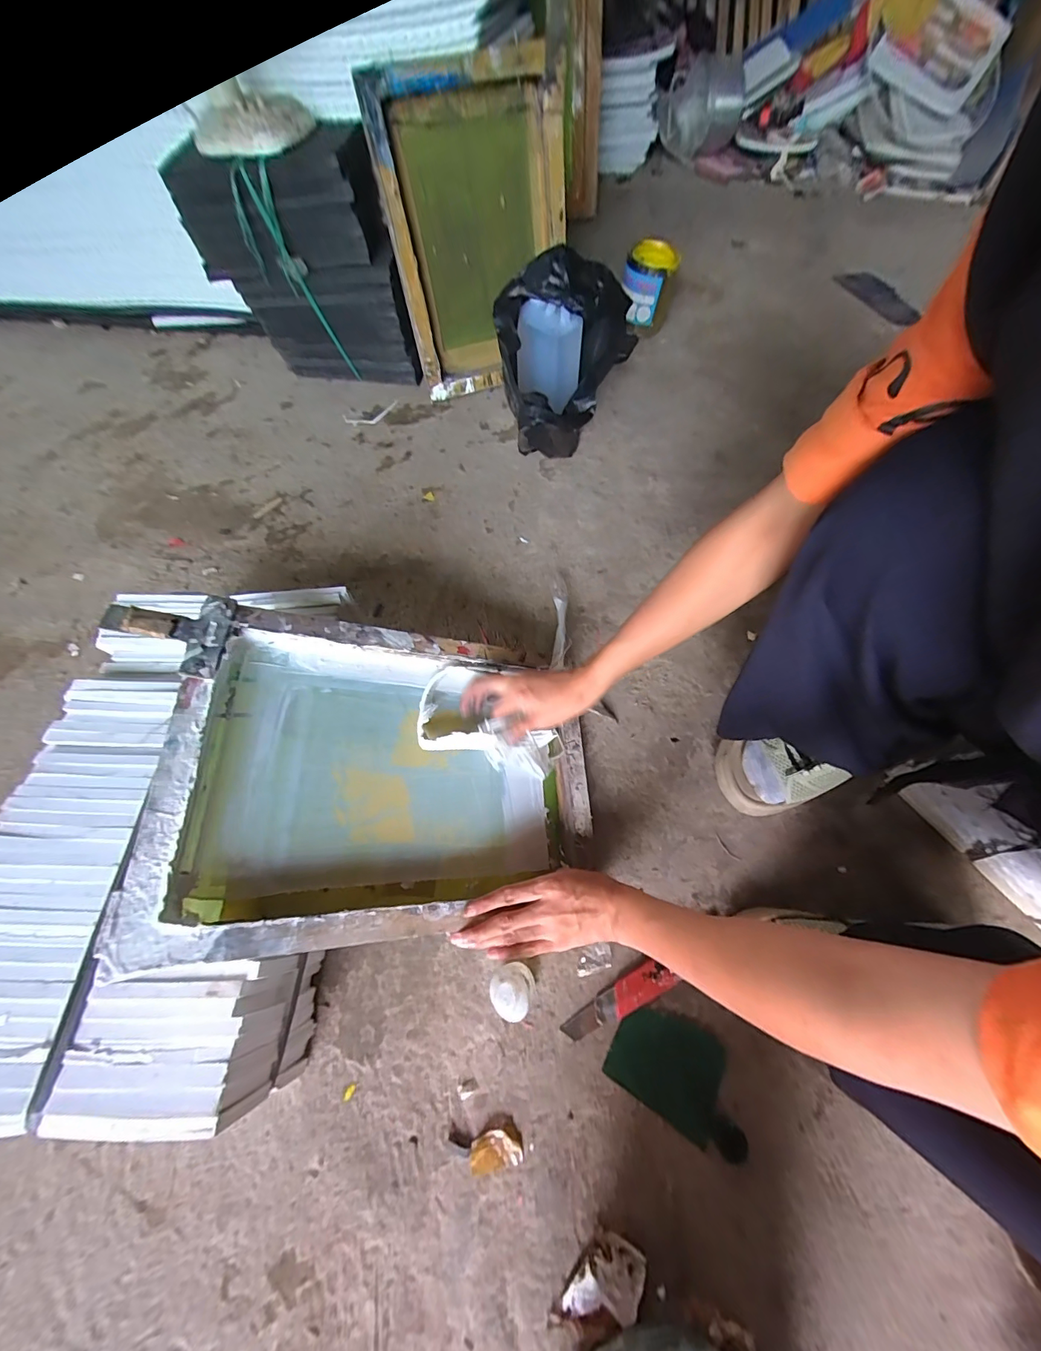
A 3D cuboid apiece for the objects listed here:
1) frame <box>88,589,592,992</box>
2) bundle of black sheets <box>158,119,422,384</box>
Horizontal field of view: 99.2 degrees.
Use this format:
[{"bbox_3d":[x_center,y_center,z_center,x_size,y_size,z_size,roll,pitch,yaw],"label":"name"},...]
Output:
[{"bbox_3d":[-0.128,0.078,0.444,0.417,0.041,0.306,5,65,-26],"label":"frame"},{"bbox_3d":[-0.378,-0.755,0.838,0.315,0.348,0.206,-4,62,0],"label":"bundle of black sheets"}]

